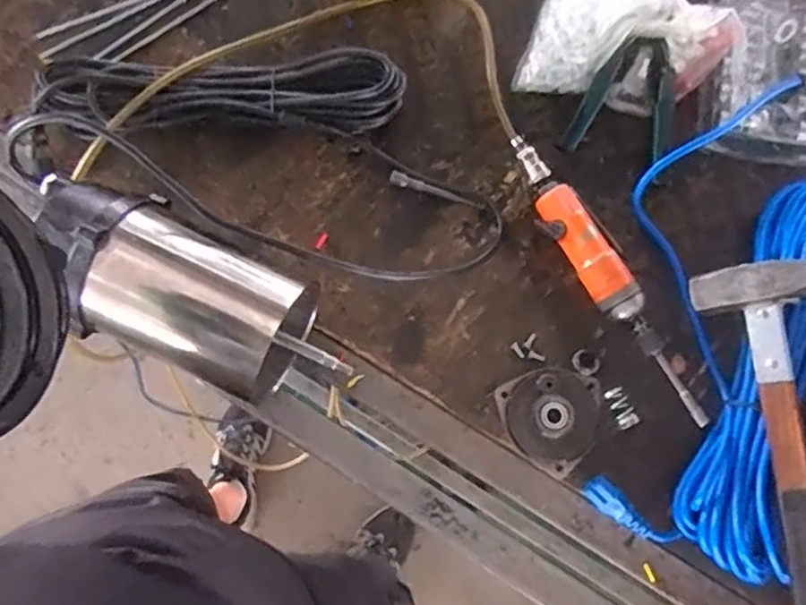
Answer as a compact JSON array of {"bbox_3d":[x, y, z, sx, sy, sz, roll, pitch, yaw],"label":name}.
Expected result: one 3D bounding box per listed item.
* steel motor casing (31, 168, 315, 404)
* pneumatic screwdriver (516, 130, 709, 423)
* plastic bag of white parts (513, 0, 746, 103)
[{"bbox_3d":[-0.204,-0.015,0.559,0.251,0.104,0.128,32,79,-8],"label":"steel motor casing"},{"bbox_3d":[0.190,-0.025,0.625,0.045,0.043,0.311,-30,79,-7],"label":"pneumatic screwdriver"},{"bbox_3d":[0.237,-0.276,0.669,0.194,0.062,0.168,23,78,5],"label":"plastic bag of white parts"}]

